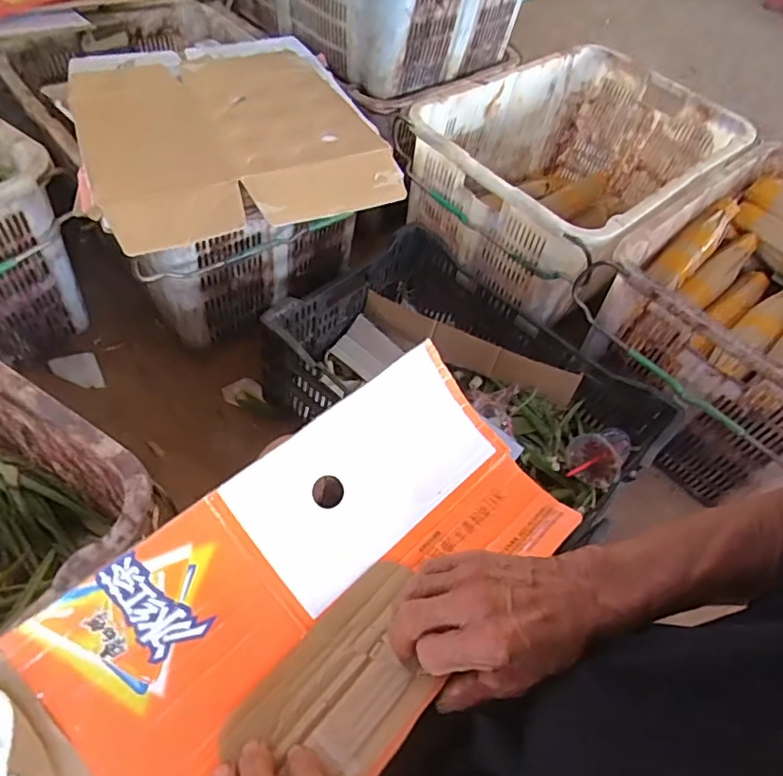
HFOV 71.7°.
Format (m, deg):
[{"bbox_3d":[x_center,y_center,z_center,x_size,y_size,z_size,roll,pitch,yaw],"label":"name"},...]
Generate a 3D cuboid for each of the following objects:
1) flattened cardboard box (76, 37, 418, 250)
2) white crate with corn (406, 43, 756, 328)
[{"bbox_3d":[-0.260,-0.430,0.851,0.408,0.043,0.545,-18,56,-17],"label":"flattened cardboard box"},{"bbox_3d":[0.406,-0.469,1.228,0.760,0.332,0.499,-37,63,-27],"label":"white crate with corn"}]

